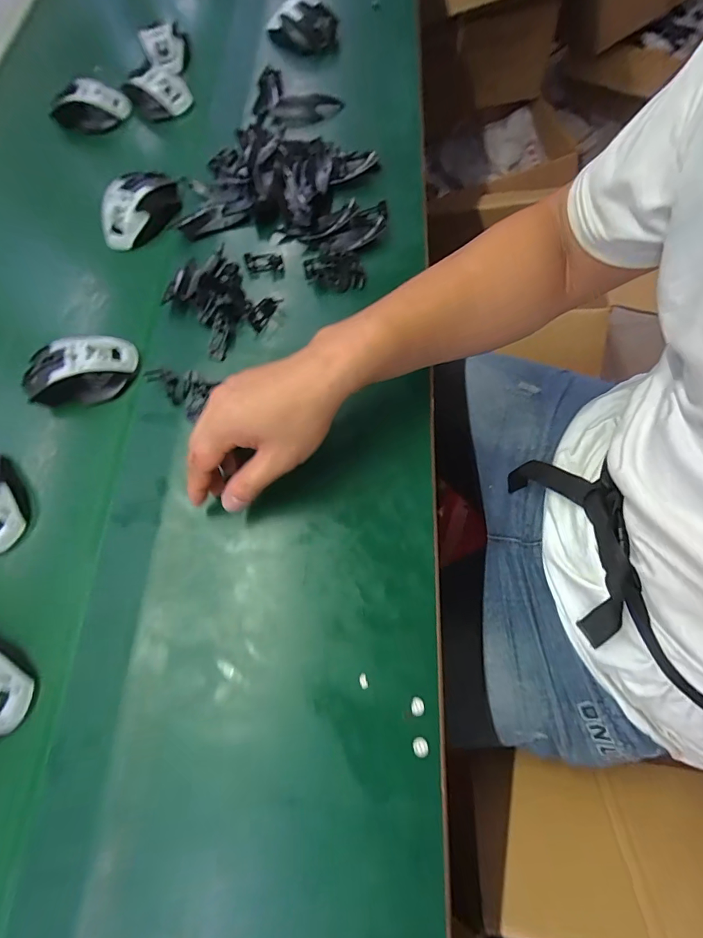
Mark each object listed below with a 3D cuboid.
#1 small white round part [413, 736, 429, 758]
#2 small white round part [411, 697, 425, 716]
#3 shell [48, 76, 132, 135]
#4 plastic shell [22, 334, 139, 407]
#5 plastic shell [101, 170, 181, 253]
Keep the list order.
[{"bbox_3d":[0.051,0.204,0.309,0.011,0.004,0.013,-8,69,-1],"label":"small white round part"},{"bbox_3d":[0.050,0.180,0.318,0.010,0.004,0.013,-8,69,0],"label":"small white round part"},{"bbox_3d":[-0.370,-0.514,0.596,0.100,0.047,0.042,-13,66,1],"label":"shell"},{"bbox_3d":[-0.283,-0.103,0.434,0.109,0.030,0.066,-15,69,-3],"label":"plastic shell"},{"bbox_3d":[-0.260,-0.323,0.515,0.064,0.036,0.104,29,73,13],"label":"plastic shell"}]

